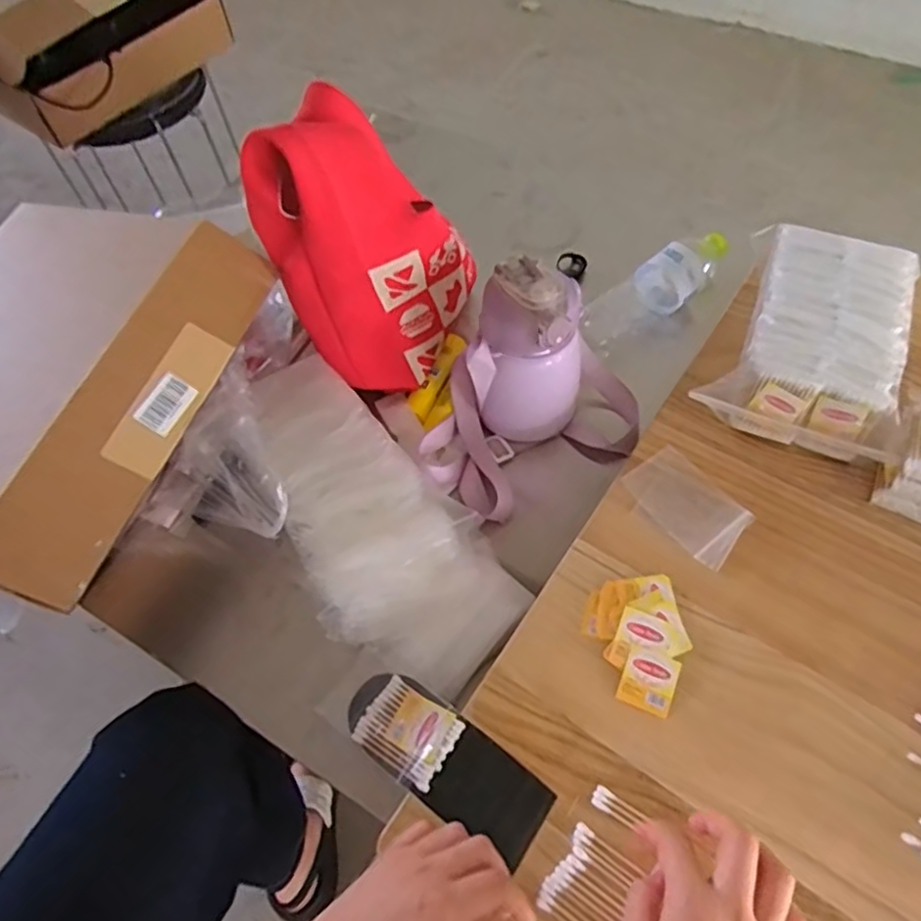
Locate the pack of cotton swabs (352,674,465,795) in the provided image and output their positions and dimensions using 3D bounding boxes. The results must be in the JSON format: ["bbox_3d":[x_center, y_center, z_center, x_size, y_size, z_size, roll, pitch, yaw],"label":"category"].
[{"bbox_3d":[-0.039,0.202,0.485,0.072,0.008,0.054,22,61,31],"label":"pack of cotton swabs"}]

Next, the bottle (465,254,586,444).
[{"bbox_3d":[0.063,-0.100,0.600,0.096,0.158,0.090,17,61,12],"label":"bottle"}]

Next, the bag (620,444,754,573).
[{"bbox_3d":[0.198,0.038,0.562,0.065,0.007,0.106,-34,64,-14],"label":"bag"}]

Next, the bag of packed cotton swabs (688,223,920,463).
[{"bbox_3d":[0.330,-0.119,0.605,0.161,0.071,0.215,18,62,14],"label":"bag of packed cotton swabs"}]

